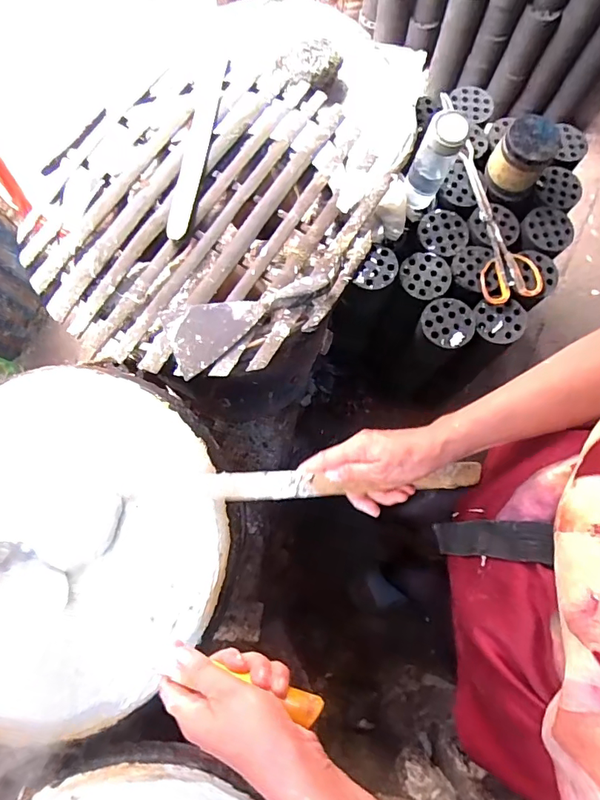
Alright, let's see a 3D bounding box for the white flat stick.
[{"bbox_3d":[-0.148,-0.395,0.691,0.036,0.016,0.376,4,63,0],"label":"white flat stick"}]

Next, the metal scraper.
[{"bbox_3d":[-0.066,-0.110,0.584,0.203,0.022,0.088,-23,78,-6],"label":"metal scraper"}]

